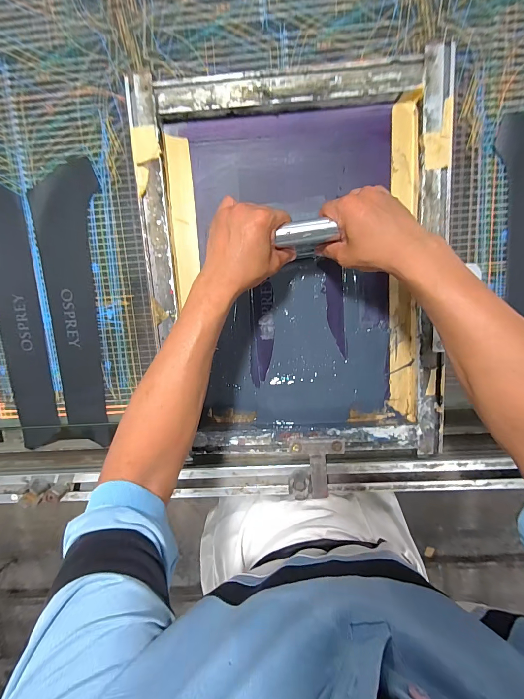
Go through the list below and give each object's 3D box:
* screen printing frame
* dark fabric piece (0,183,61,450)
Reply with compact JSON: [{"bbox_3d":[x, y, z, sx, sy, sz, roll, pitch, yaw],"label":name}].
[{"bbox_3d":[0.047,-0.104,0.447,0.410,0.030,0.521,-3,99,4],"label":"screen printing frame"},{"bbox_3d":[-0.393,-0.053,0.493,0.101,0.004,0.436,-8,99,4],"label":"dark fabric piece"}]

